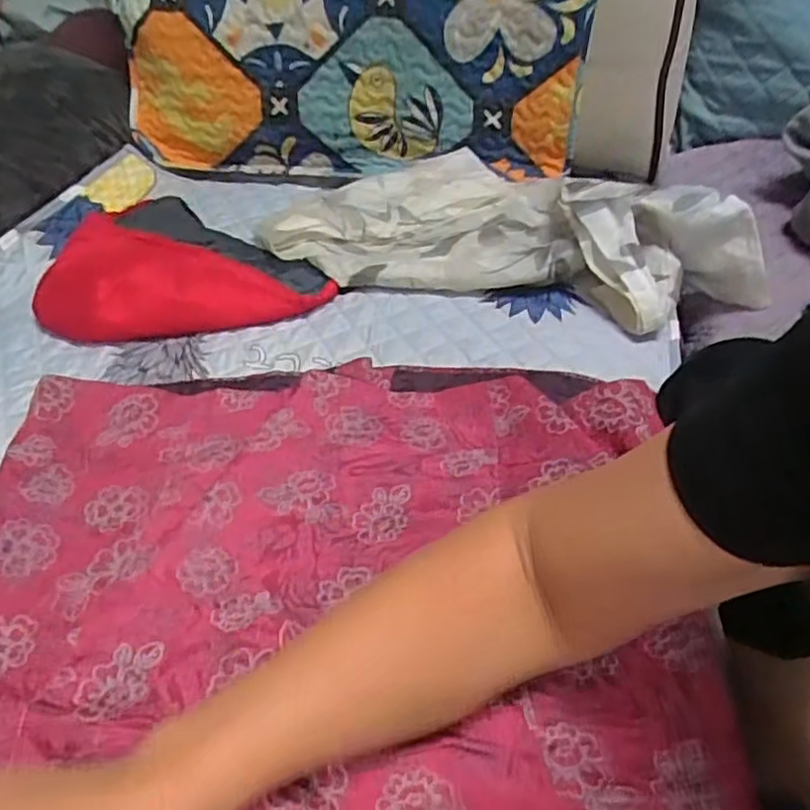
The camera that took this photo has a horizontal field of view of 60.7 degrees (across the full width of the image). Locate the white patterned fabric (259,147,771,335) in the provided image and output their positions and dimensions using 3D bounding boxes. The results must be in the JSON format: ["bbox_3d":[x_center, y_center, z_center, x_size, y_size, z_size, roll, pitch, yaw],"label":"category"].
[{"bbox_3d":[0.142,-0.228,0.815,0.522,0.083,0.332,14,44,18],"label":"white patterned fabric"}]

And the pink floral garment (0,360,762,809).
[{"bbox_3d":[-0.064,0.171,0.416,0.507,0.046,0.591,-4,41,2],"label":"pink floral garment"}]

